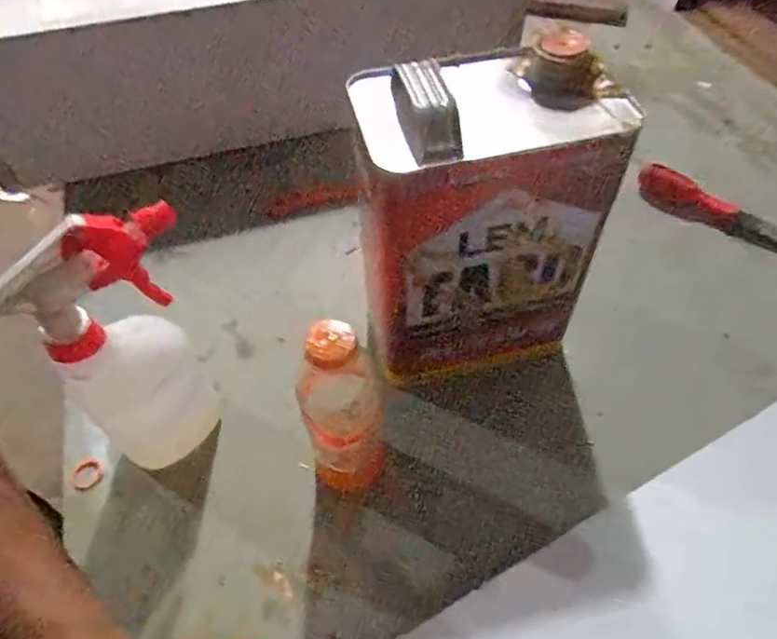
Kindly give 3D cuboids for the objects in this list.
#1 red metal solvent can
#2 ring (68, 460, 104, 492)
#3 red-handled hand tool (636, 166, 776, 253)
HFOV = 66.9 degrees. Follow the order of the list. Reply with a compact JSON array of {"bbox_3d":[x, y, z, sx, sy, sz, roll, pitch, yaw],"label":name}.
[{"bbox_3d":[0.066,-0.066,0.460,0.168,0.260,0.114,-12,55,-8],"label":"red metal solvent can"},{"bbox_3d":[-0.246,0.128,0.479,0.025,0.004,0.025,0,54,0],"label":"ring"},{"bbox_3d":[0.405,-0.088,0.613,0.300,0.042,0.022,33,61,22],"label":"red-handled hand tool"}]

